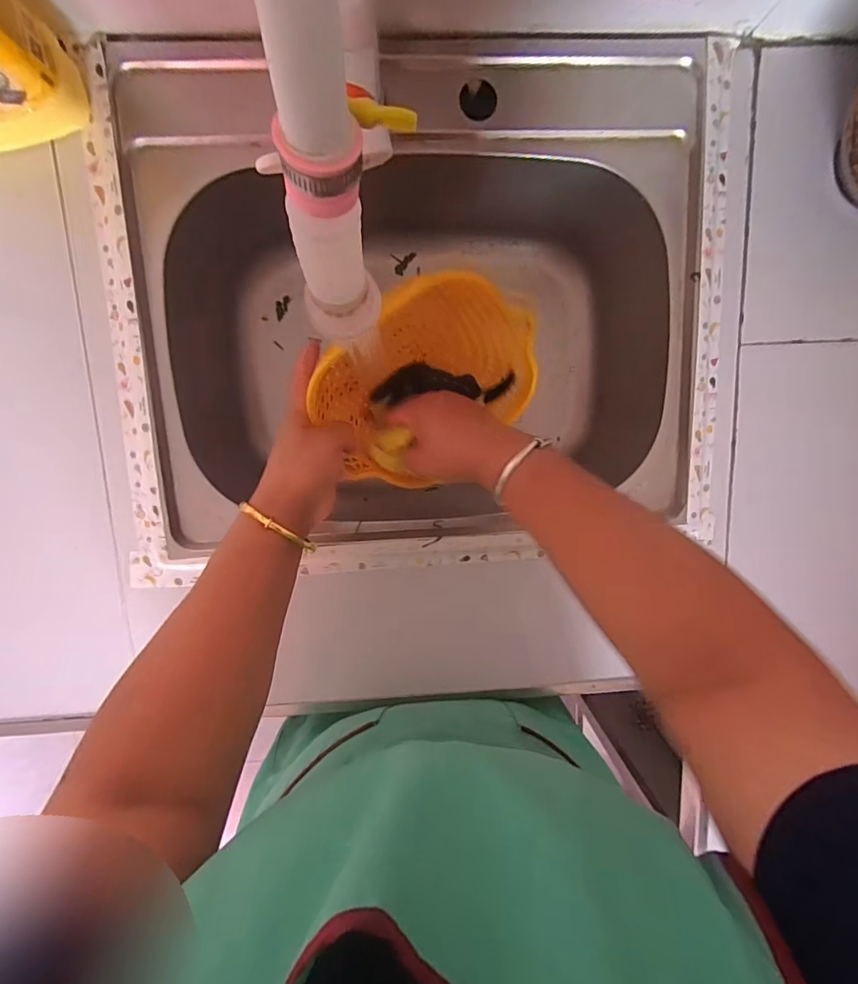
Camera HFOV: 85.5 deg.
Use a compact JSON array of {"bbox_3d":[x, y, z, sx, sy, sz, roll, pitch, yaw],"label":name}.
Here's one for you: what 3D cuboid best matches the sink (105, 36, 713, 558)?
[{"bbox_3d":[0.002,-0.168,0.503,0.522,0.192,0.434,-4,99,-3],"label":"sink"}]

